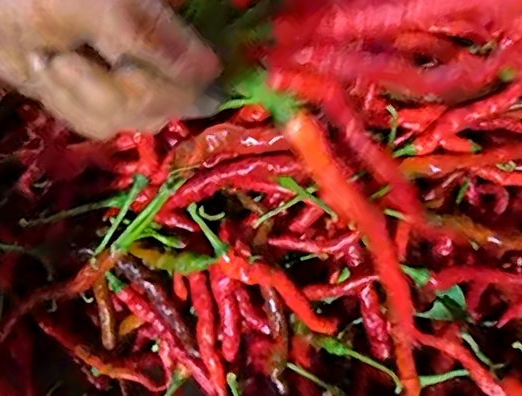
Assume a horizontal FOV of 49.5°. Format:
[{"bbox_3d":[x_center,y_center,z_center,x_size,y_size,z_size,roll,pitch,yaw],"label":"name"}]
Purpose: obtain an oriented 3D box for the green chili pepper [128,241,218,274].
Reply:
[{"bbox_3d":[-0.055,0.038,0.349,0.060,0.012,0.013,5,71,24],"label":"green chili pepper"}]

